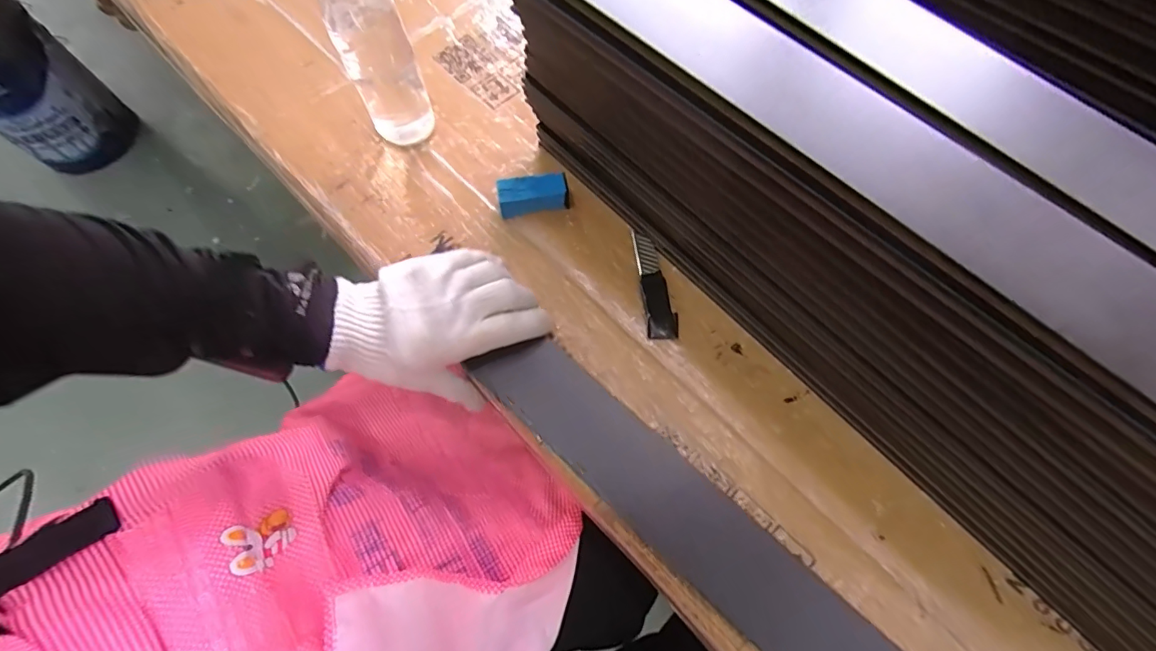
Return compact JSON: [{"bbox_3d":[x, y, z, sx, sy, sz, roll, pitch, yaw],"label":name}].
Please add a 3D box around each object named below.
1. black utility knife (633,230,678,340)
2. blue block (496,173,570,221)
[{"bbox_3d":[0.067,-0.037,0.431,0.024,0.008,0.102,-5,68,-2],"label":"black utility knife"},{"bbox_3d":[-0.041,-0.119,0.453,0.062,0.027,0.027,-12,69,-5],"label":"blue block"}]

